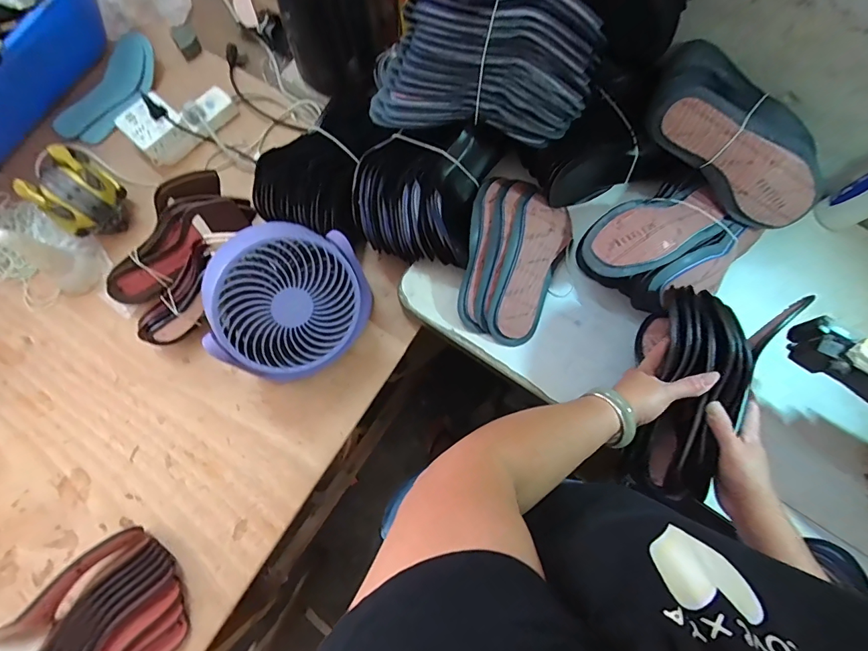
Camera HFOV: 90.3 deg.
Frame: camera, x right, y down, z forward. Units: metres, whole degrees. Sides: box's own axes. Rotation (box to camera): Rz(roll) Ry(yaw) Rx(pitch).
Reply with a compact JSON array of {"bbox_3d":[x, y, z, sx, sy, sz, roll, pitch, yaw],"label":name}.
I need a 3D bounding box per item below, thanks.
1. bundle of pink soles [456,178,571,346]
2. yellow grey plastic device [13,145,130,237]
[{"bbox_3d":[0.112,-0.101,0.633,0.147,0.053,0.235,20,77,3],"label":"bundle of pink soles"},{"bbox_3d":[-0.552,-0.203,0.685,0.097,0.104,0.116,28,78,5],"label":"yellow grey plastic device"}]

